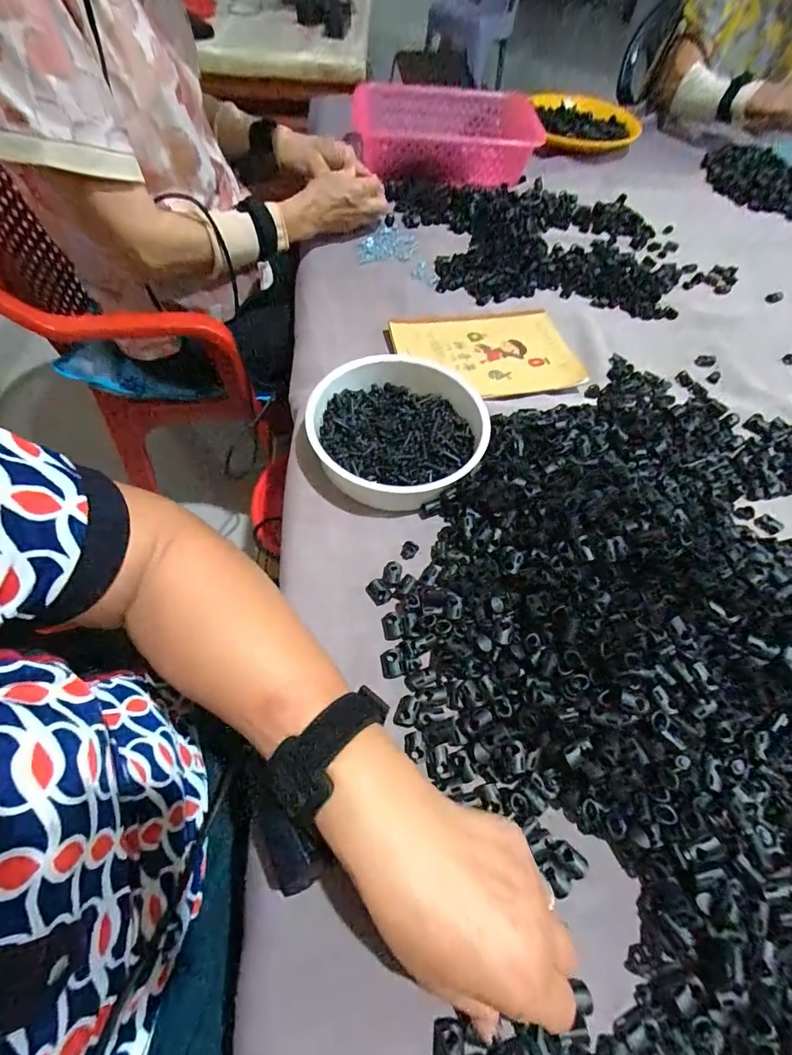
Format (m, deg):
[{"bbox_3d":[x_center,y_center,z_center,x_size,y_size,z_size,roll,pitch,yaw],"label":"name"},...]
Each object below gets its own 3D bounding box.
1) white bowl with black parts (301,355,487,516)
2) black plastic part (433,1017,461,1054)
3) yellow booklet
[{"bbox_3d":[0.002,-0.092,0.427,0.155,0.059,0.157,2,59,-3],"label":"white bowl with black parts"},{"bbox_3d":[0.027,0.274,0.239,0.013,0.009,0.019,8,59,1],"label":"black plastic part"},{"bbox_3d":[0.104,-0.211,0.538,0.200,0.011,0.148,-9,60,-9],"label":"yellow booklet"}]

